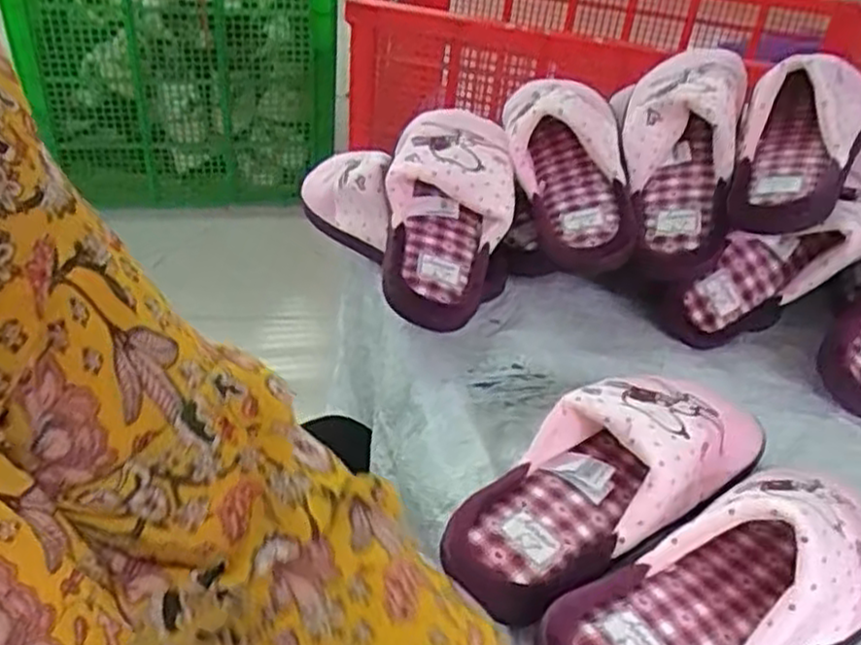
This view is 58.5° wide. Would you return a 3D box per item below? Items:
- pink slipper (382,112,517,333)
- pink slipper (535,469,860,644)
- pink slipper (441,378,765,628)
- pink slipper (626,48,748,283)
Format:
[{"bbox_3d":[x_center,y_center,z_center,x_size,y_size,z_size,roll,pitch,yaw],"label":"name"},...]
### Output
[{"bbox_3d":[0.014,-0.098,0.609,0.101,0.053,0.232,10,63,5],"label":"pink slipper"},{"bbox_3d":[0.154,0.134,0.403,0.221,0.084,0.091,-12,40,-22],"label":"pink slipper"},{"bbox_3d":[0.110,0.091,0.464,0.238,0.069,0.089,-23,45,-33],"label":"pink slipper"},{"bbox_3d":[0.214,-0.144,0.643,0.097,0.081,0.223,9,77,5],"label":"pink slipper"}]

